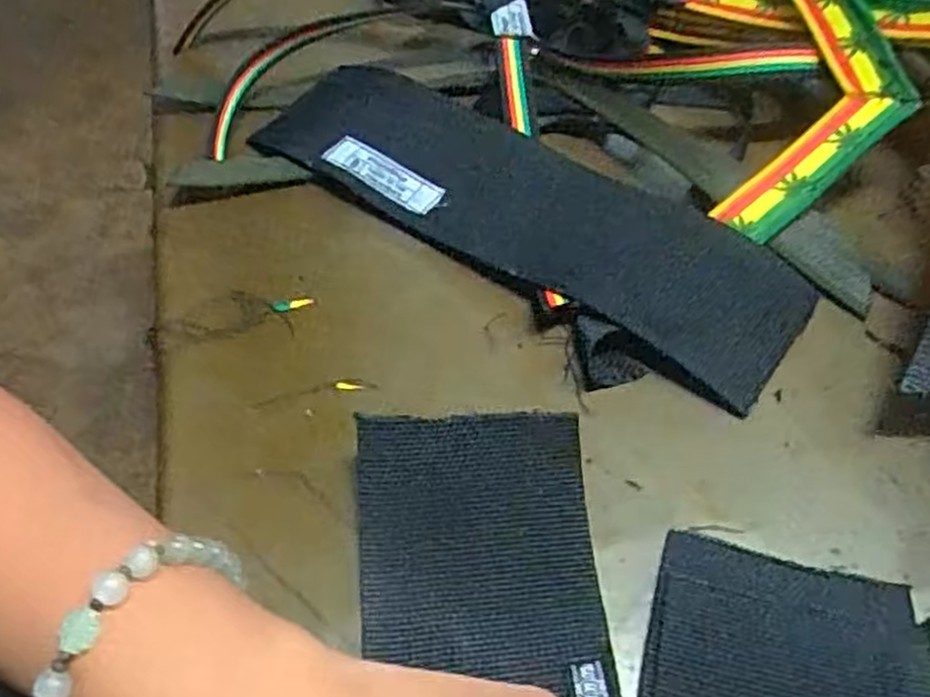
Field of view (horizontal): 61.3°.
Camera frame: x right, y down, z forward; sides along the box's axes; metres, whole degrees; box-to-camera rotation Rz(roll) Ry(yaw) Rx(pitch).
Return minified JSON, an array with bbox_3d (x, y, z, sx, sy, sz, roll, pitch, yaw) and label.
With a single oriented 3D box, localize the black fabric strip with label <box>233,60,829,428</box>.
[{"bbox_3d":[0.020,-0.070,0.362,0.271,0.013,0.082,31,59,24],"label":"black fabric strip with label"}]

